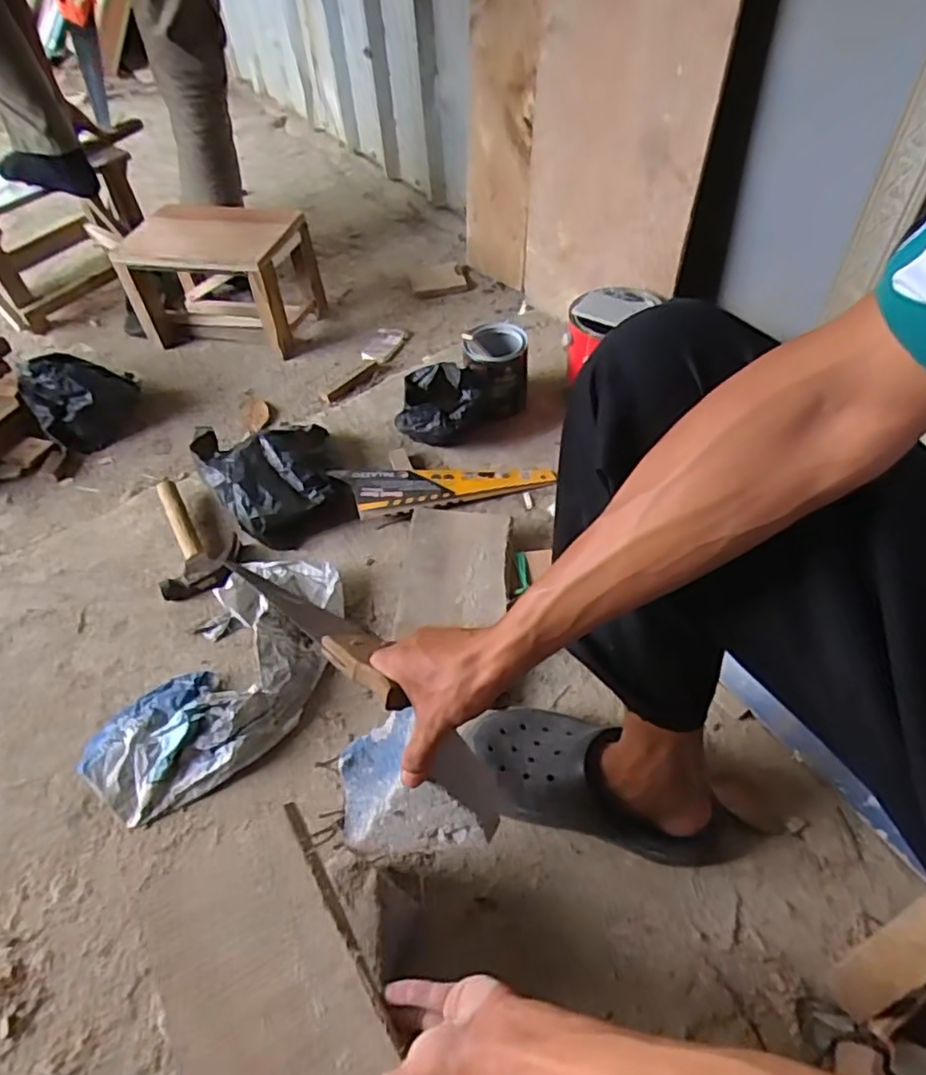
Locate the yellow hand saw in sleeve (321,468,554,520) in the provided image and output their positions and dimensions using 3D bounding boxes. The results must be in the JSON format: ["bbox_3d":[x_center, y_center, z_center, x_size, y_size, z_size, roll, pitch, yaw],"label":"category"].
[{"bbox_3d":[-0.026,-0.084,0.998,0.333,0.016,0.093,-5,51,-7],"label":"yellow hand saw in sleeve"}]

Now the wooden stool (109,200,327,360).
[{"bbox_3d":[-0.522,-0.552,1.347,0.394,0.237,0.242,11,52,13],"label":"wooden stool"}]

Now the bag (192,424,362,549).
[{"bbox_3d":[-0.288,-0.080,0.992,0.200,0.127,0.198,-20,51,-11],"label":"bag"}]

